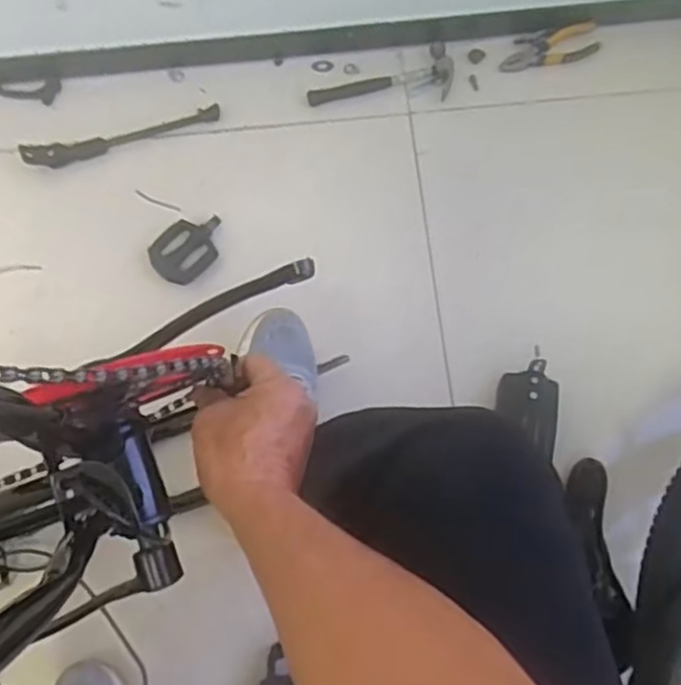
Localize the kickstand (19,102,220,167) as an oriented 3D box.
[{"bbox_3d":[-0.331,-0.314,1.063,0.302,0.024,0.036,-15,73,-5],"label":"kickstand"}]

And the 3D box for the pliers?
[{"bbox_3d":[0.319,-0.451,1.069,0.150,0.014,0.060,-12,73,-3],"label":"pliers"}]

